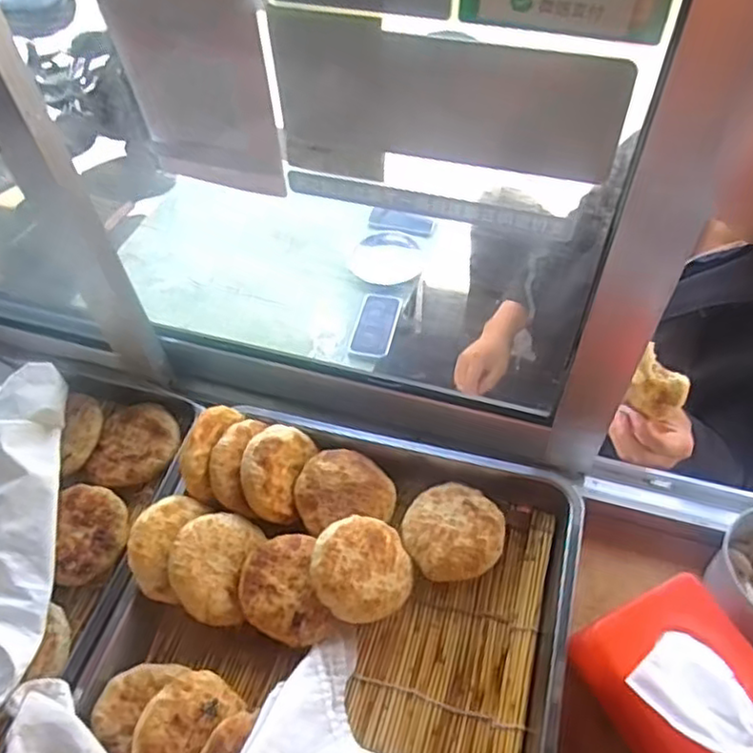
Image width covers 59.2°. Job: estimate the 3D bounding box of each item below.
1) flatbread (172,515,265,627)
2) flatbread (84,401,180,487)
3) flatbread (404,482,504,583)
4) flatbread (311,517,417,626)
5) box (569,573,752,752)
[{"bbox_3d":[-0.149,0.174,0.606,0.076,0.019,0.096,17,63,-25],"label":"flatbread"},{"bbox_3d":[-0.257,0.071,0.712,0.085,0.012,0.101,8,56,9],"label":"flatbread"},{"bbox_3d":[0.073,0.150,0.638,0.091,0.033,0.091,-2,55,2],"label":"flatbread"},{"bbox_3d":[-0.012,0.174,0.601,0.090,0.022,0.090,10,64,-21],"label":"flatbread"},{"bbox_3d":[0.247,0.253,0.532,0.124,0.070,0.153,-26,57,-14],"label":"box"}]

